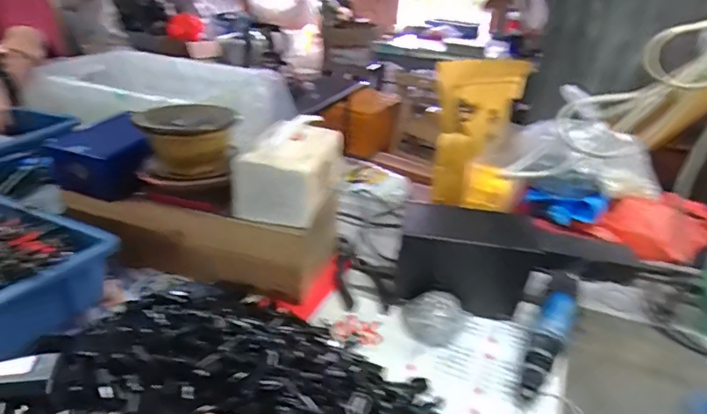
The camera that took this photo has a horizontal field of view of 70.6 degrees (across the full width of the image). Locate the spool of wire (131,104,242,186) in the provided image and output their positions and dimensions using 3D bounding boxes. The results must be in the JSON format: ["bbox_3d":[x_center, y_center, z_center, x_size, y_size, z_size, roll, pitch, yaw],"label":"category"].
[{"bbox_3d":[-0.194,-0.076,0.594,0.112,0.067,0.109,-1,27,-9],"label":"spool of wire"}]

